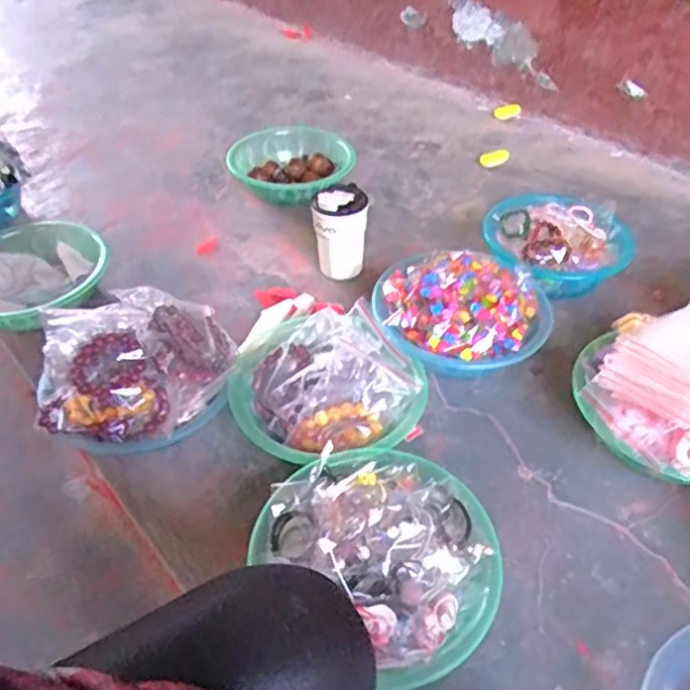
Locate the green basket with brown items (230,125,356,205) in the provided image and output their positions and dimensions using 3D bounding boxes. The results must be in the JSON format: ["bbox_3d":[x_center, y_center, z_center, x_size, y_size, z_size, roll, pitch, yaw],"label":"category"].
[{"bbox_3d":[-0.087,-0.354,1.248,0.216,0.089,0.211,0,44,0],"label":"green basket with brown items"}]

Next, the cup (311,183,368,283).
[{"bbox_3d":[-0.007,-0.174,1.002,0.083,0.146,0.073,0,44,0],"label":"cup"}]

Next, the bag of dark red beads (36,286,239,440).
[{"bbox_3d":[-0.255,0.022,0.771,0.231,0.085,0.179,-8,44,-8],"label":"bag of dark red beads"}]

